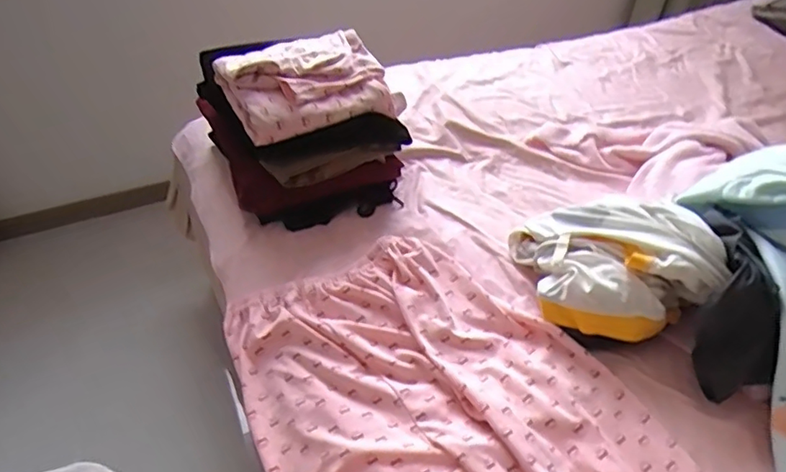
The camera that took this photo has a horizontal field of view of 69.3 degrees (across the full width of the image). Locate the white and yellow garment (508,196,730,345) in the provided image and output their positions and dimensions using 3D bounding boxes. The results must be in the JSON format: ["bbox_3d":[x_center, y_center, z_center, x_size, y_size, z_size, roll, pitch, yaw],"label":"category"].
[{"bbox_3d":[0.278,0.028,0.737,0.194,0.127,0.220,-3,45,-6],"label":"white and yellow garment"}]

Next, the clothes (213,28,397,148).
[{"bbox_3d":[-0.130,-0.228,0.849,0.234,0.075,0.162,-15,47,-18],"label":"clothes"}]

